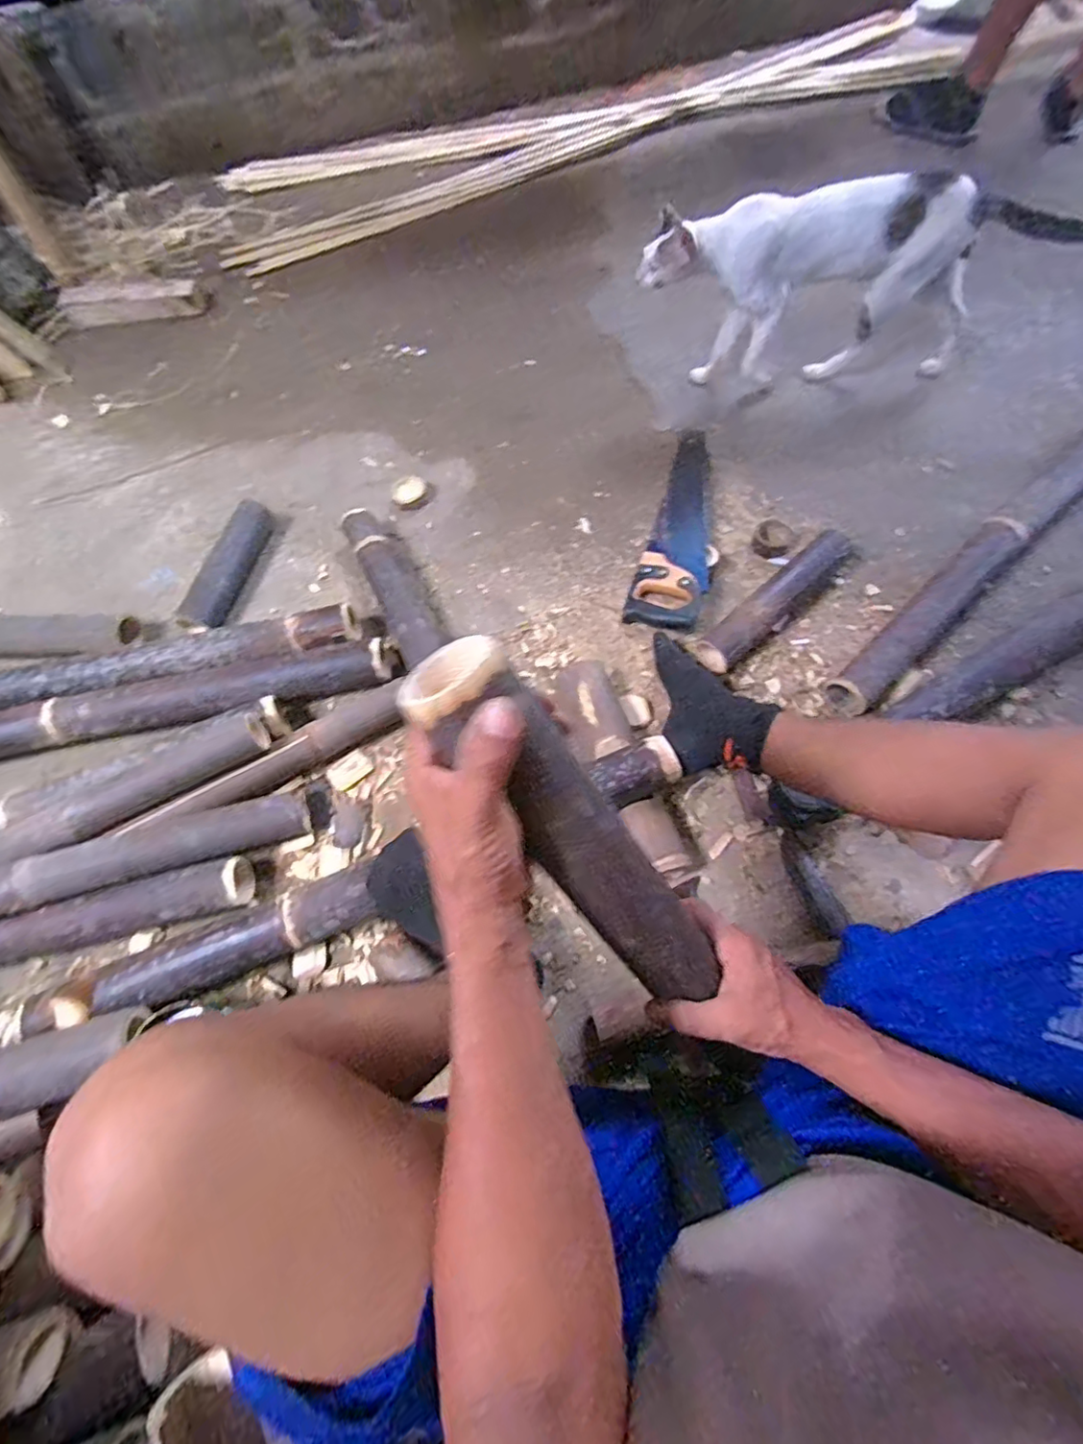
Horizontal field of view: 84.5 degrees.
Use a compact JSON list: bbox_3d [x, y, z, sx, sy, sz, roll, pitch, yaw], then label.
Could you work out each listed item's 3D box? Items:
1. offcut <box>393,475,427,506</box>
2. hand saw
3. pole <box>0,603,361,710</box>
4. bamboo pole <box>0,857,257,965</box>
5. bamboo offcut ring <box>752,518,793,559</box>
[{"bbox_3d":[-0.236,-0.411,1.059,0.059,0.011,0.062,-21,65,-7],"label":"offcut"},{"bbox_3d":[0.244,-0.337,0.988,0.114,0.039,0.442,15,67,10],"label":"hand saw"},{"bbox_3d":[-0.651,-0.071,0.868,0.786,0.052,0.065,-15,65,-4],"label":"pole"},{"bbox_3d":[-0.563,0.250,0.734,0.396,0.055,0.057,-15,65,-4],"label":"bamboo pole"},{"bbox_3d":[0.377,-0.300,0.973,0.060,0.027,0.063,-1,65,3],"label":"bamboo offcut ring"}]

